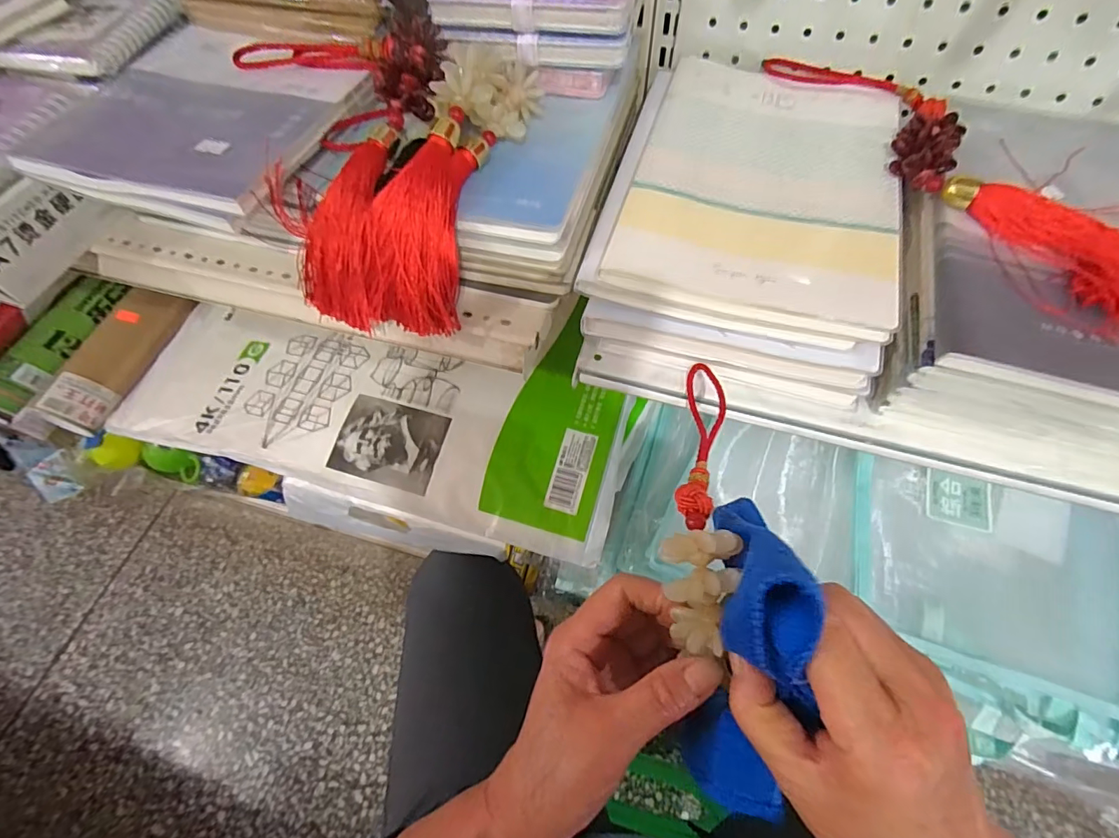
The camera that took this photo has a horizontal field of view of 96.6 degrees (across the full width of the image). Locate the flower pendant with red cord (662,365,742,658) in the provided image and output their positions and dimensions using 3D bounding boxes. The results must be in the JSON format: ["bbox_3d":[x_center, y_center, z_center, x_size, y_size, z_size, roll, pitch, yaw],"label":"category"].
[{"bbox_3d":[0.076,0.033,0.274,0.029,0.037,0.173,8,52,6],"label":"flower pendant with red cord"}]

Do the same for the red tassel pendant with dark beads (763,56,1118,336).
[{"bbox_3d":[0.272,-0.188,0.351,0.086,0.028,0.316,-30,65,-14],"label":"red tassel pendant with dark beads"}]

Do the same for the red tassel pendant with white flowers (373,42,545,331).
[{"bbox_3d":[-0.073,-0.163,0.340,0.060,0.064,0.208,18,85,11],"label":"red tassel pendant with white flowers"}]

